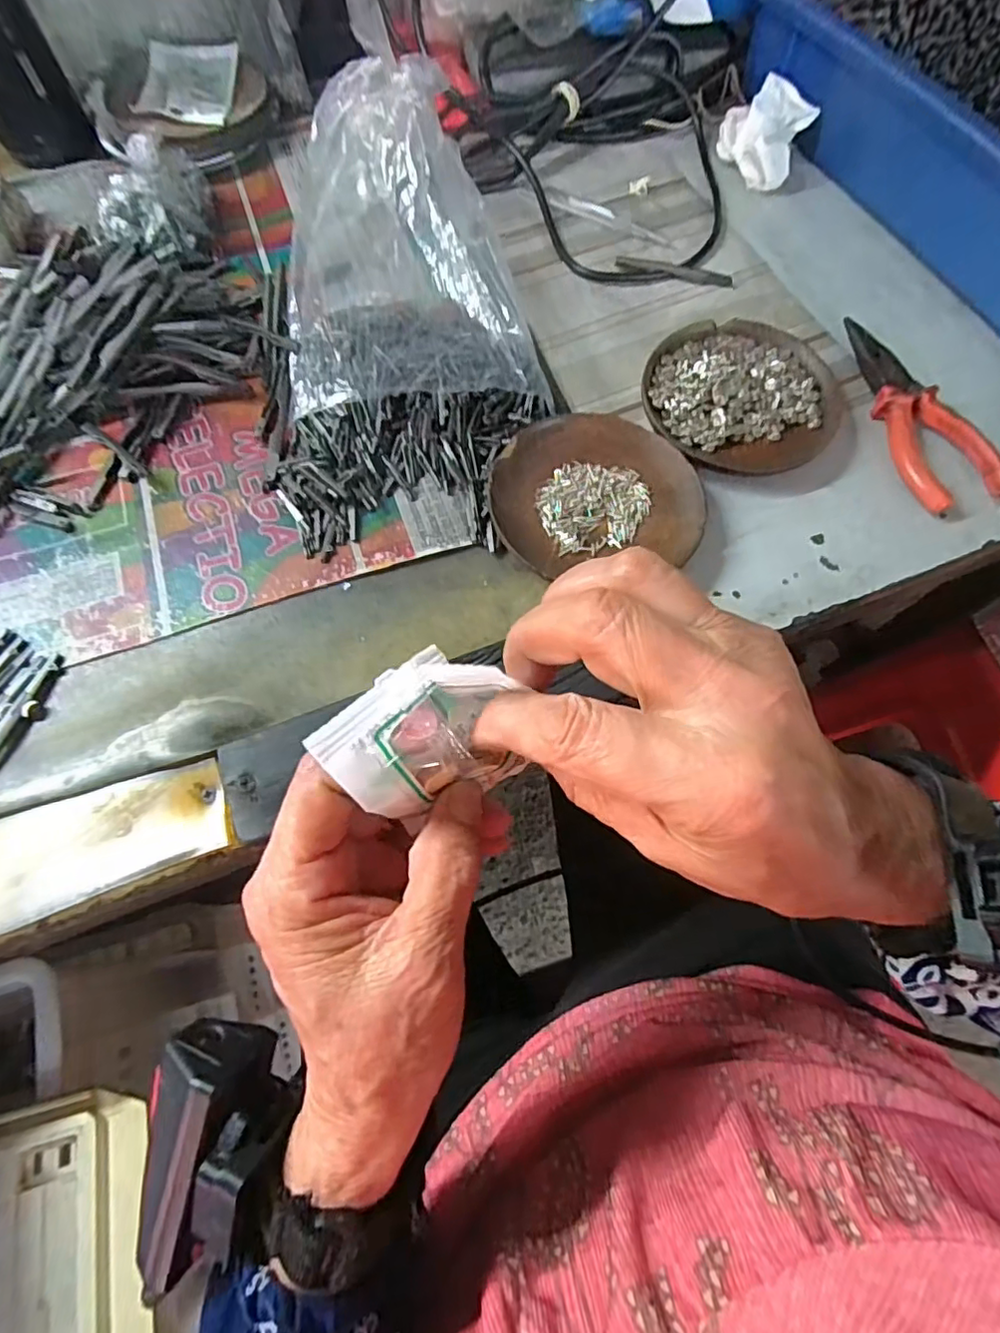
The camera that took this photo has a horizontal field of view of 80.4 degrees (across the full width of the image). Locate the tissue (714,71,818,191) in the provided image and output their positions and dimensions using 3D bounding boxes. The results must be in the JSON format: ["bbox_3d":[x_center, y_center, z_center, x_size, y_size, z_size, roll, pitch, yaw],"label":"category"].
[{"bbox_3d":[0.194,-0.391,0.435,0.062,0.048,0.068,18,69,7],"label":"tissue"}]

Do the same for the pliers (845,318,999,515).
[{"bbox_3d":[0.251,-0.157,0.359,0.051,0.015,0.140,-11,68,-5],"label":"pliers"}]

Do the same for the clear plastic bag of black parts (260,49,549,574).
[{"bbox_3d":[-0.055,-0.221,0.352,0.163,0.073,0.307,-2,68,-1],"label":"clear plastic bag of black parts"}]

